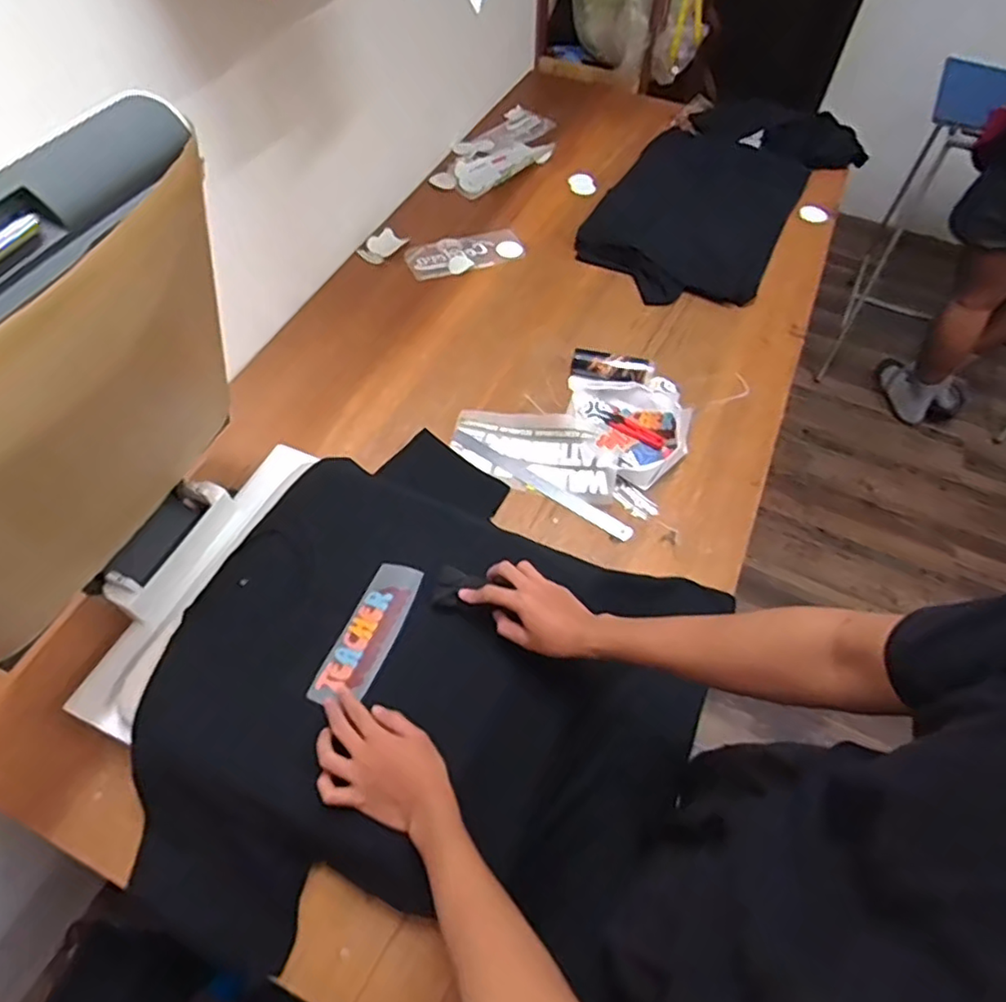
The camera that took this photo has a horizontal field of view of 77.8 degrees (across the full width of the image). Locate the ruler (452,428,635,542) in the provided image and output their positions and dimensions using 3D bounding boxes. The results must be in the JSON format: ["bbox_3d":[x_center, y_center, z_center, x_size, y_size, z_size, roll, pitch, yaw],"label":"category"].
[{"bbox_3d":[0.055,-0.031,0.982,0.332,0.009,0.028,32,61,17],"label":"ruler"}]

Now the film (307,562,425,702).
[{"bbox_3d":[-0.157,0.155,0.734,0.059,0.009,0.179,20,60,10],"label":"film"}]

